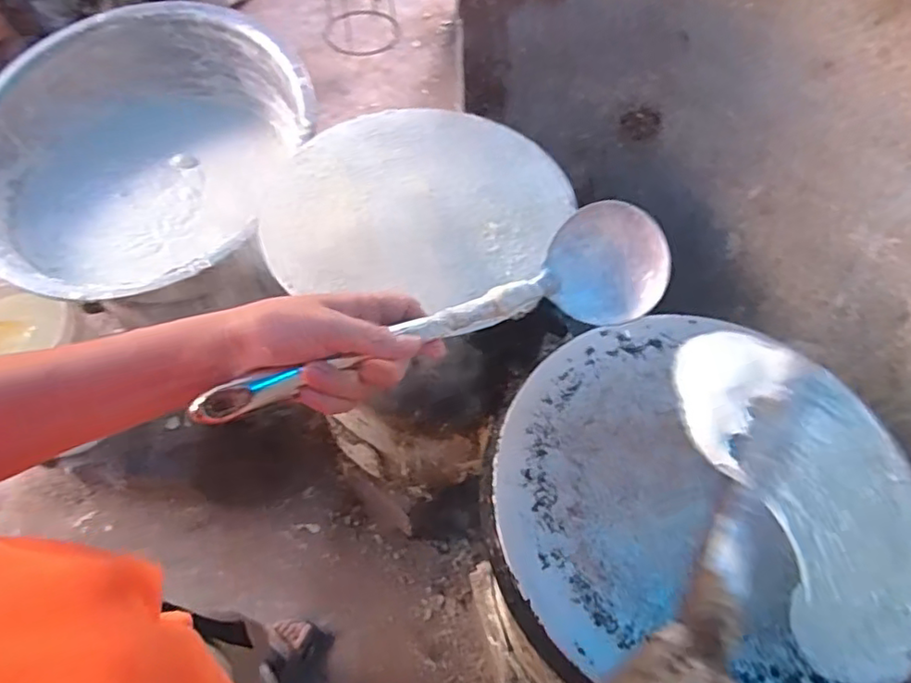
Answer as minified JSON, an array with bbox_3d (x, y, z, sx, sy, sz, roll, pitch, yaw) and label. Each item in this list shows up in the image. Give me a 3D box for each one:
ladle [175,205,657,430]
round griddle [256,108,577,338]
[{"bbox_3d":[0.011,-0.023,0.426,0.366,0.067,0.069,-20,61,-26],"label":"ladle"},{"bbox_3d":[-0.051,-0.177,0.745,0.347,0.043,0.330,0,60,-1],"label":"round griddle"}]

